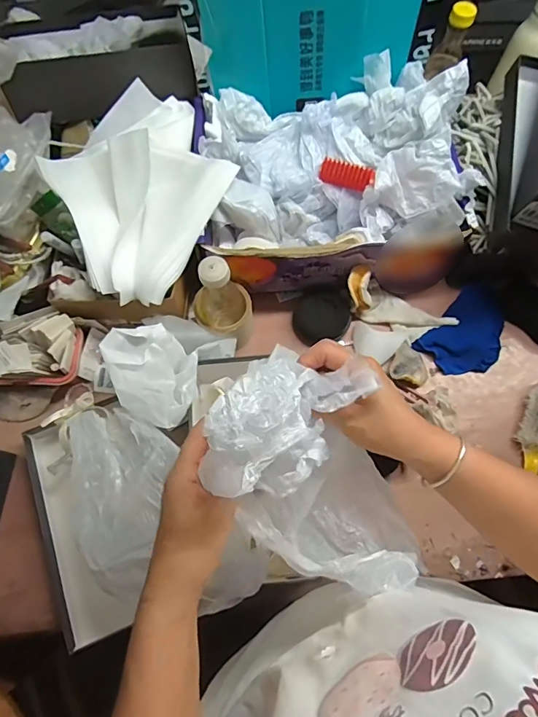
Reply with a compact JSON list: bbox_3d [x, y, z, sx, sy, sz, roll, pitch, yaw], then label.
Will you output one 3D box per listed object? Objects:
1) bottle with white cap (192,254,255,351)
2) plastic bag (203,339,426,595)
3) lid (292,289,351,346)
[{"bbox_3d":[-0.067,-0.074,0.625,0.088,0.174,0.075,-18,70,-6],"label":"bottle with white cap"},{"bbox_3d":[0.049,0.093,0.343,0.140,0.255,0.088,-44,35,-14],"label":"plastic bag"},{"bbox_3d":[0.086,-0.071,0.706,0.093,0.019,0.083,-9,81,4],"label":"lid"}]

